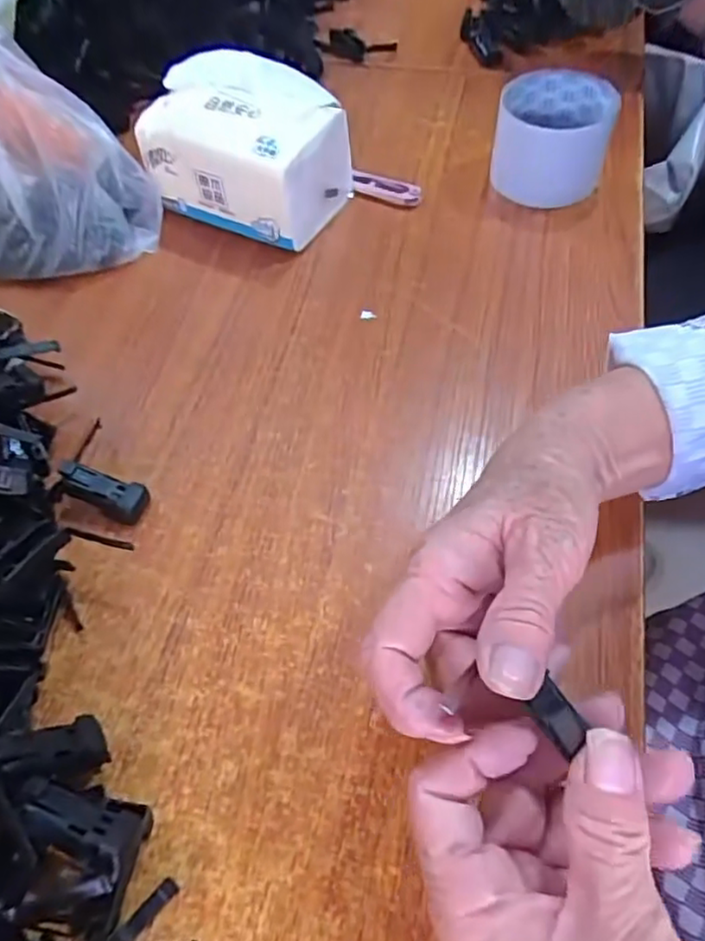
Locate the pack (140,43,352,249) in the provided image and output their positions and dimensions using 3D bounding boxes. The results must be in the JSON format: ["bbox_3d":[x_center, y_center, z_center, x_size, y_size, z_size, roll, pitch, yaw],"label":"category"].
[{"bbox_3d":[-0.076,-0.241,0.469,0.131,0.092,0.099,24,61,16],"label":"pack"}]

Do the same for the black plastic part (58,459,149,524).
[{"bbox_3d":[-0.138,0.011,0.345,0.049,0.012,0.019,26,59,-7],"label":"black plastic part"}]

